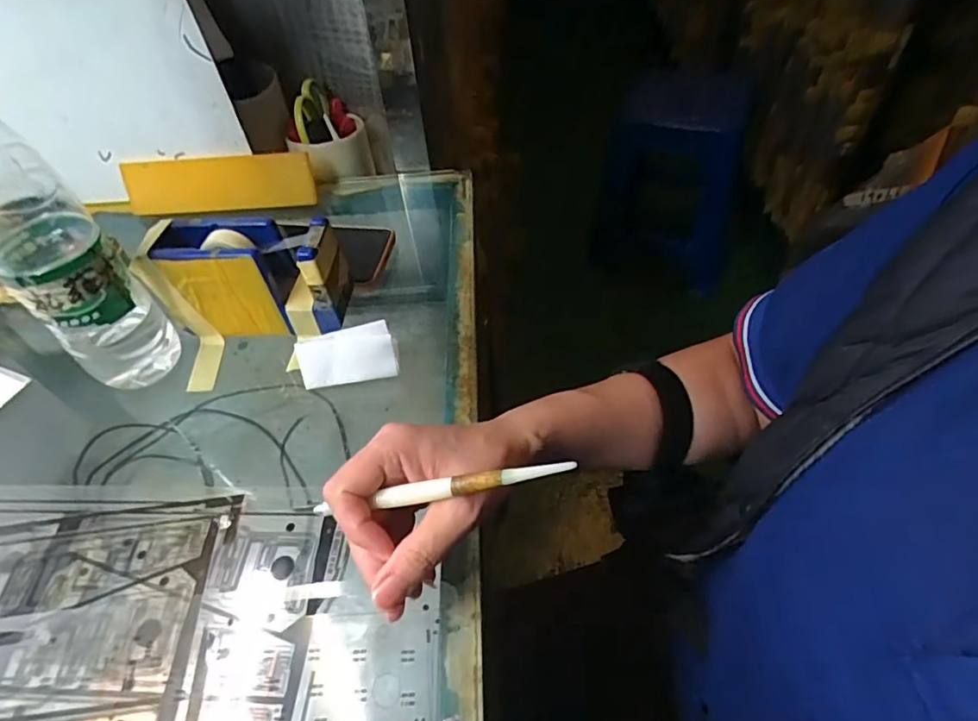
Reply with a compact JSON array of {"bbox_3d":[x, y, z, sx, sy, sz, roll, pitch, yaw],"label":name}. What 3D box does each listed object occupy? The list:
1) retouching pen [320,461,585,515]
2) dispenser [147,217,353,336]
[{"bbox_3d":[-0.026,0.064,0.269,0.133,0.006,0.007,-13,49,14],"label":"retouching pen"},{"bbox_3d":[-0.173,-0.061,0.412,0.128,0.082,0.048,1,51,6],"label":"dispenser"}]

